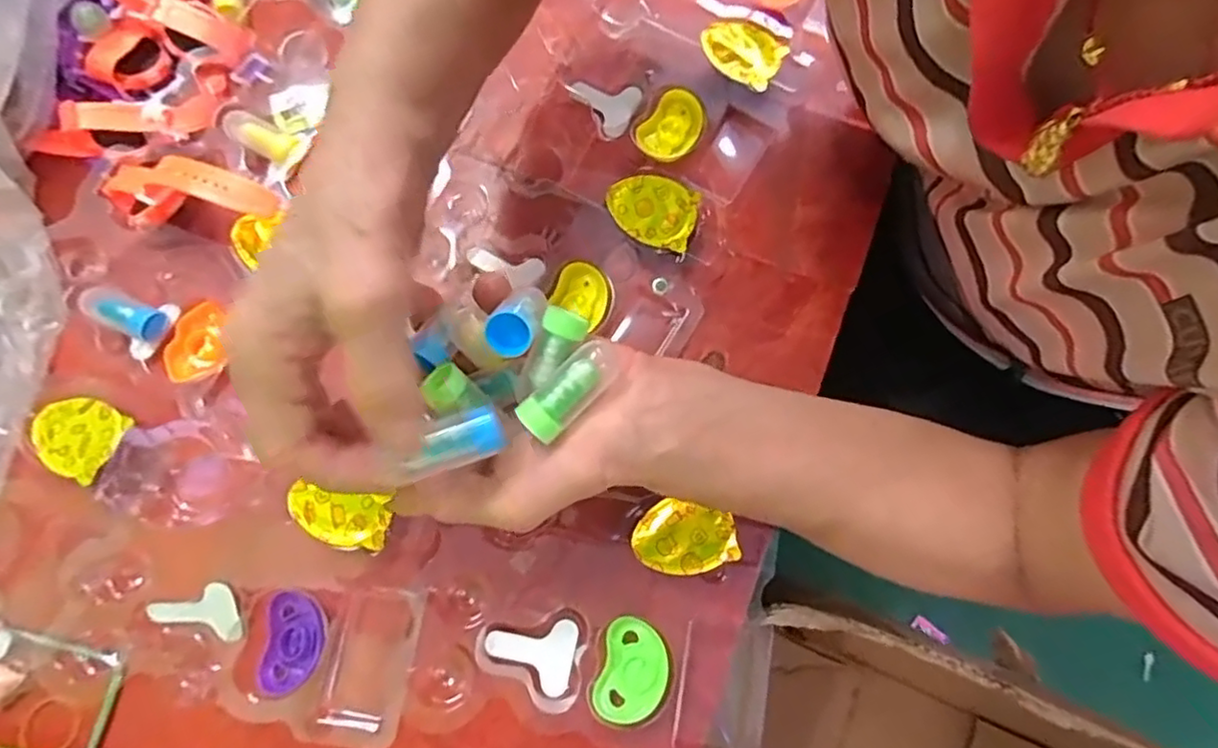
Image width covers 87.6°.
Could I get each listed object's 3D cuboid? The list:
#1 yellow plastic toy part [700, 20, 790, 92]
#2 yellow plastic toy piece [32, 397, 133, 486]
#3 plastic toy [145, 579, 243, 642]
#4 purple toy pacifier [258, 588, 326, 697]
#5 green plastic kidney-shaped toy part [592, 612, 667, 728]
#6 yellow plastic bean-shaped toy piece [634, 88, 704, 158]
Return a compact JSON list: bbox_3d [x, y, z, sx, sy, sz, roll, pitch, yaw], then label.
[{"bbox_3d":[0.084,-0.204,0.401,0.051,0.010,0.040,33,77,7],"label":"yellow plastic toy part"},{"bbox_3d":[-0.279,0.032,0.332,0.048,0.004,0.039,24,75,10],"label":"yellow plastic toy piece"},{"bbox_3d":[-0.205,0.118,0.315,0.050,0.009,0.027,-7,75,12],"label":"plastic toy"},{"bbox_3d":[-0.155,0.131,0.311,0.029,0.004,0.046,0,75,-2],"label":"purple toy pacifier"},{"bbox_3d":[0.011,0.143,0.306,0.032,0.006,0.046,14,75,2],"label":"green plastic kidney-shaped toy part"},{"bbox_3d":[0.039,-0.151,0.392,0.031,0.015,0.045,35,77,7],"label":"yellow plastic bean-shaped toy piece"}]

